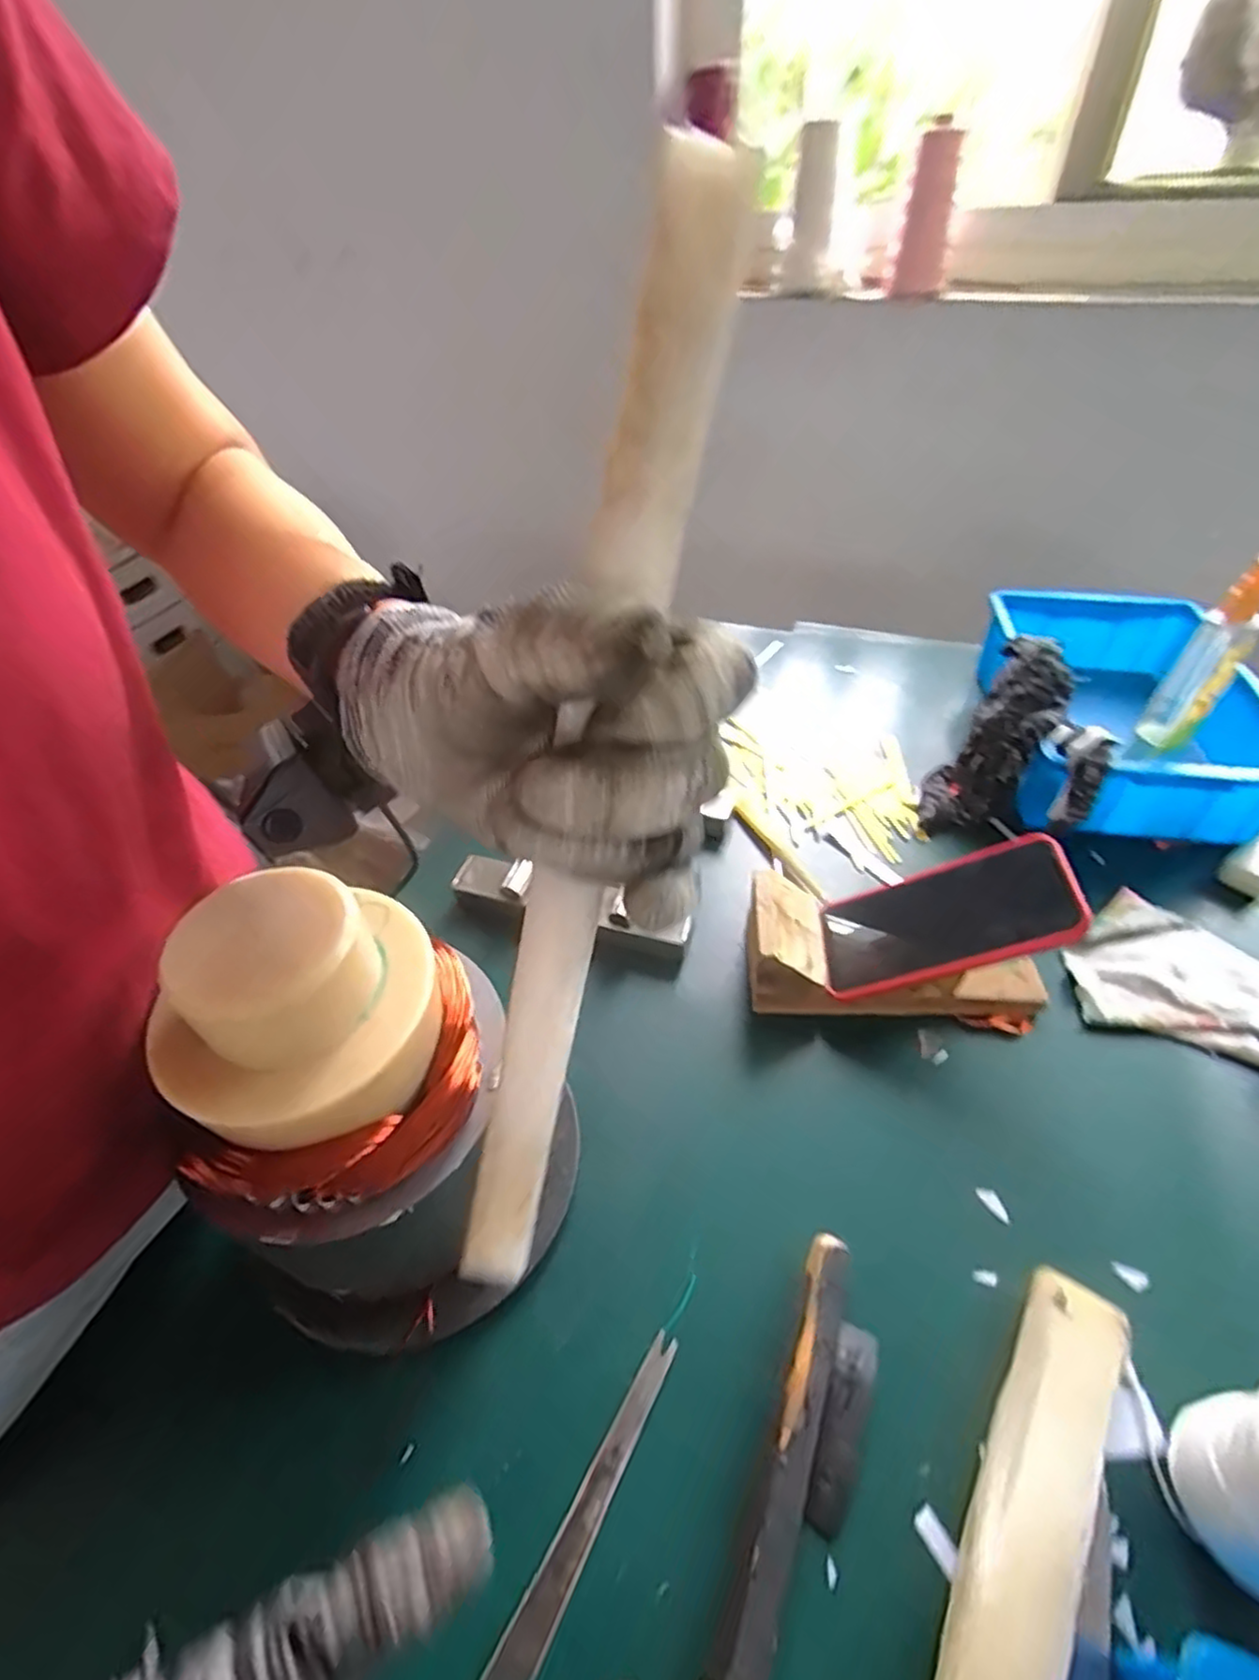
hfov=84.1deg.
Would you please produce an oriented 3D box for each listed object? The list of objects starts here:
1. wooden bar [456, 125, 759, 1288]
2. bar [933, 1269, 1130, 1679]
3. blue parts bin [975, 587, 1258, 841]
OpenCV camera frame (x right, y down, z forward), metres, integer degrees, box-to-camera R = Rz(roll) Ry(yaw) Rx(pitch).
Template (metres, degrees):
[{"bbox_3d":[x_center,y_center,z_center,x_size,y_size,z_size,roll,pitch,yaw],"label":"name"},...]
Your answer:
[{"bbox_3d":[-0.014,0.007,0.184,0.020,0.292,0.019,26,25,28],"label":"wooden bar"},{"bbox_3d":[0.136,0.339,0.271,0.039,0.034,0.333,24,51,27],"label":"bar"},{"bbox_3d":[0.463,-0.128,0.669,0.226,0.095,0.304,3,46,6],"label":"blue parts bin"}]

